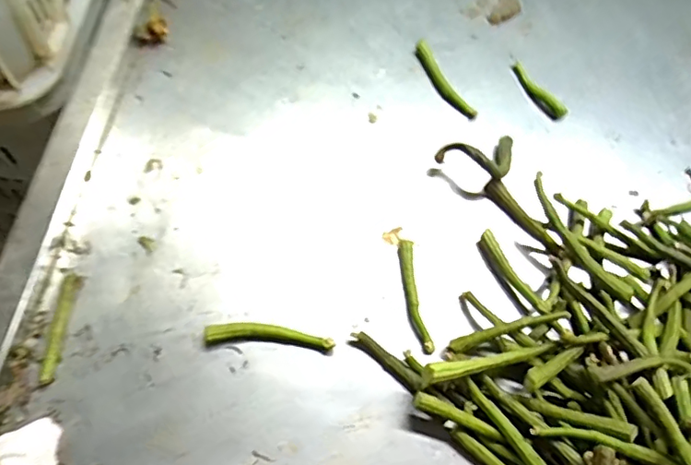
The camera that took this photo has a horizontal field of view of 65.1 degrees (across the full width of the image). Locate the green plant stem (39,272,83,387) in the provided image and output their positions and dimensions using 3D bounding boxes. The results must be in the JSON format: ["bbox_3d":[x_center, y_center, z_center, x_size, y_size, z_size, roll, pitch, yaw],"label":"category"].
[{"bbox_3d":[-0.145,0.048,0.274,0.007,0.008,0.055,4,65,-4],"label":"green plant stem"}]

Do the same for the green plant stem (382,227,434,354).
[{"bbox_3d":[0.039,0.031,0.309,0.013,0.007,0.075,-12,67,-11],"label":"green plant stem"}]

